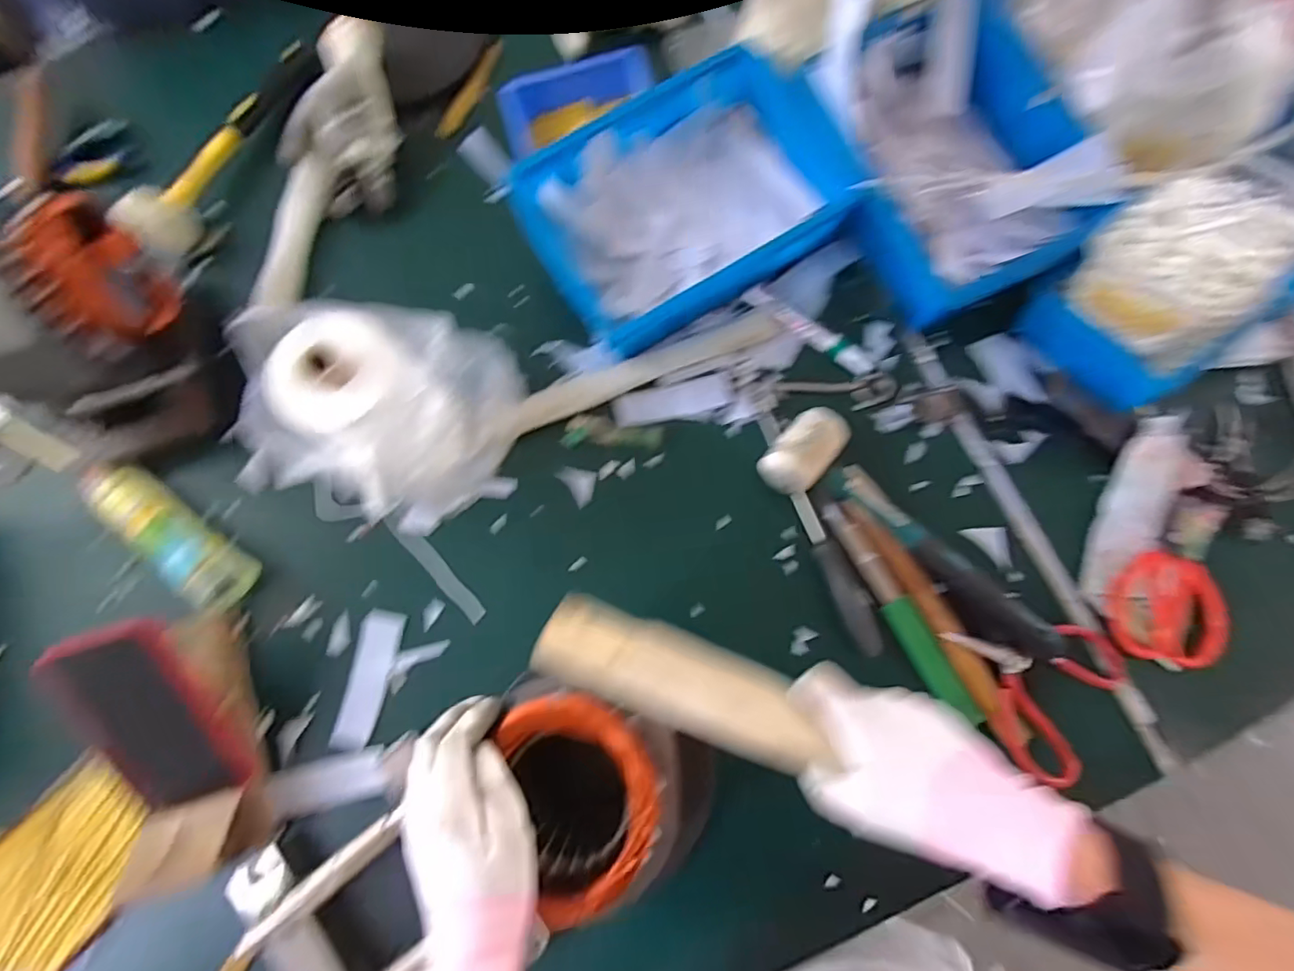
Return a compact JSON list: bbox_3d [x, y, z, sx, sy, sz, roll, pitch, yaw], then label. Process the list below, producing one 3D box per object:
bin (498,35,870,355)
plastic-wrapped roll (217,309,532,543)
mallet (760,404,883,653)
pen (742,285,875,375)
[{"bbox_3d":[0.034,-0.267,0.560,0.280,0.102,0.195,-28,78,-6],"label":"bin"},{"bbox_3d":[-0.205,-0.051,0.478,0.174,0.173,0.154,0,77,1],"label":"plastic-wrapped roll"},{"bbox_3d":[0.161,0.042,0.516,0.081,0.038,0.213,-13,88,-2],"label":"mallet"},{"bbox_3d":[0.159,-0.154,0.569,0.143,0.016,0.021,37,80,9],"label":"pen"}]

